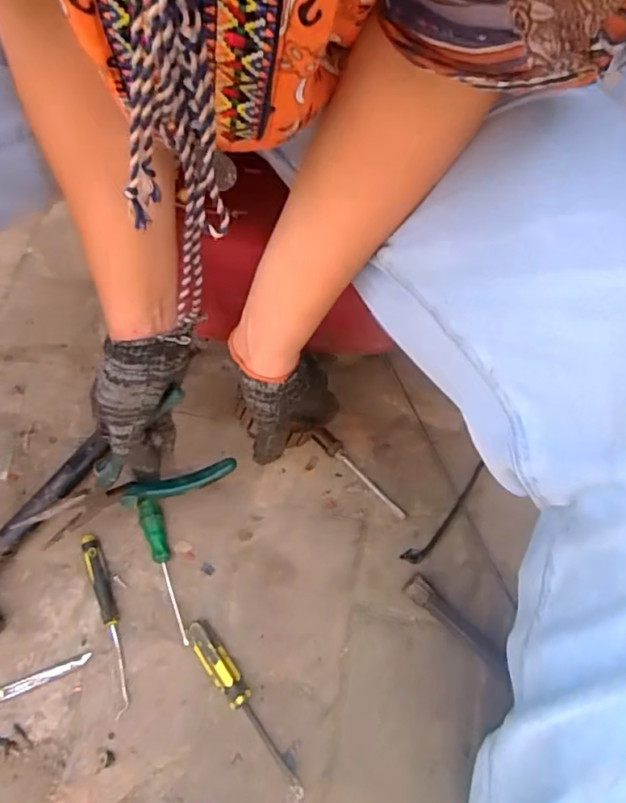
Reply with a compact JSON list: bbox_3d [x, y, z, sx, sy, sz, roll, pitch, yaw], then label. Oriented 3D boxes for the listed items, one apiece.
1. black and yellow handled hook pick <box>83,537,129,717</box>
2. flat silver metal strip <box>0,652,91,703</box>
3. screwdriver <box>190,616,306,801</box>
[{"bbox_3d":[-0.195,0.205,0.535,0.017,0.014,0.164,-18,67,-8],"label":"black and yellow handled hook pick"},{"bbox_3d":[-0.270,0.260,0.509,0.135,0.009,0.012,-20,67,-9],"label":"flat silver metal strip"},{"bbox_3d":[-0.060,0.269,0.502,0.024,0.019,0.164,-36,71,-15],"label":"screwdriver"}]

